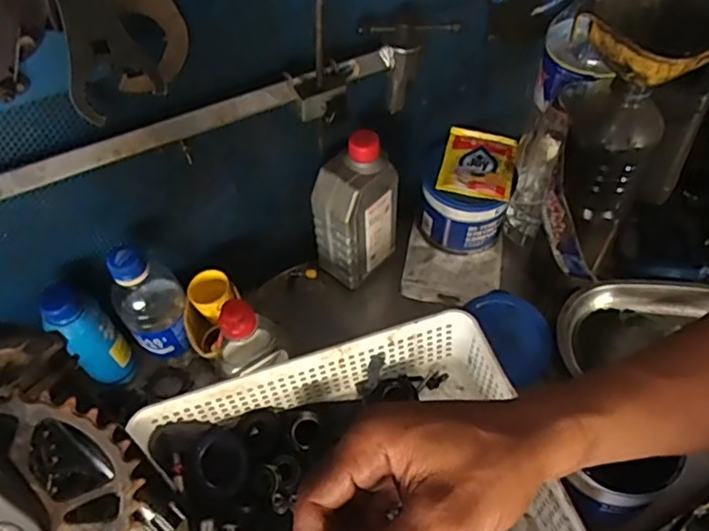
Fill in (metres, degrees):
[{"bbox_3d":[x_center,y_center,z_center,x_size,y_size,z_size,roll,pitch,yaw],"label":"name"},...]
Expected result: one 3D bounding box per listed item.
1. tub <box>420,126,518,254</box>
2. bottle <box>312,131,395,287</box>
[{"bbox_3d":[0.132,-0.086,0.689,0.092,0.093,0.110,12,55,12],"label":"tub"},{"bbox_3d":[0.002,-0.060,0.622,0.057,0.167,0.081,34,62,25],"label":"bottle"}]

